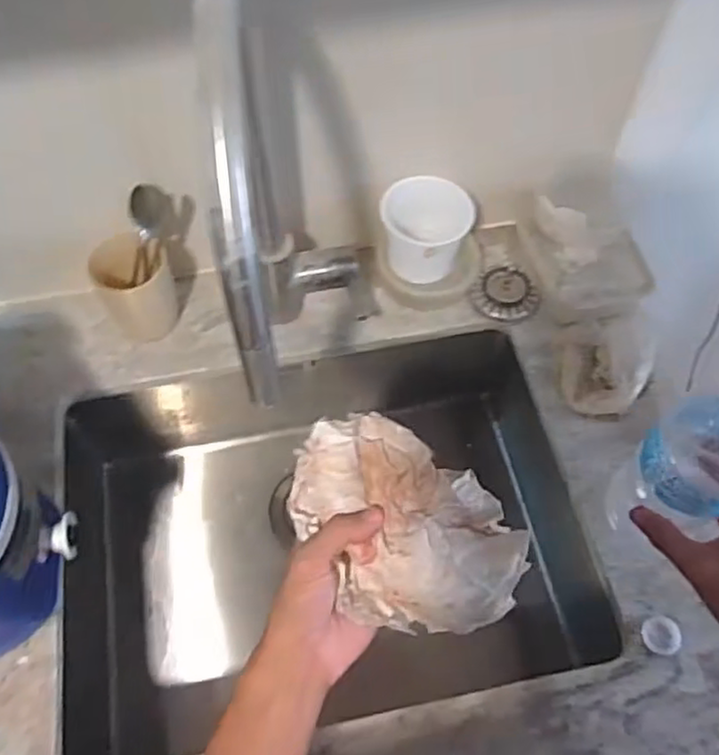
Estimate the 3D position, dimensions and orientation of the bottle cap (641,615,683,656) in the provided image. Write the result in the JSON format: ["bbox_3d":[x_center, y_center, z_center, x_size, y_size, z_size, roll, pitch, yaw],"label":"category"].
[{"bbox_3d":[0.264,0.226,0.615,0.036,0.009,0.031,-18,61,-10],"label":"bottle cap"}]

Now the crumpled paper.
[{"bbox_3d":[0.027,0.110,0.492,0.168,0.094,0.113,33,65,17],"label":"crumpled paper"}]

